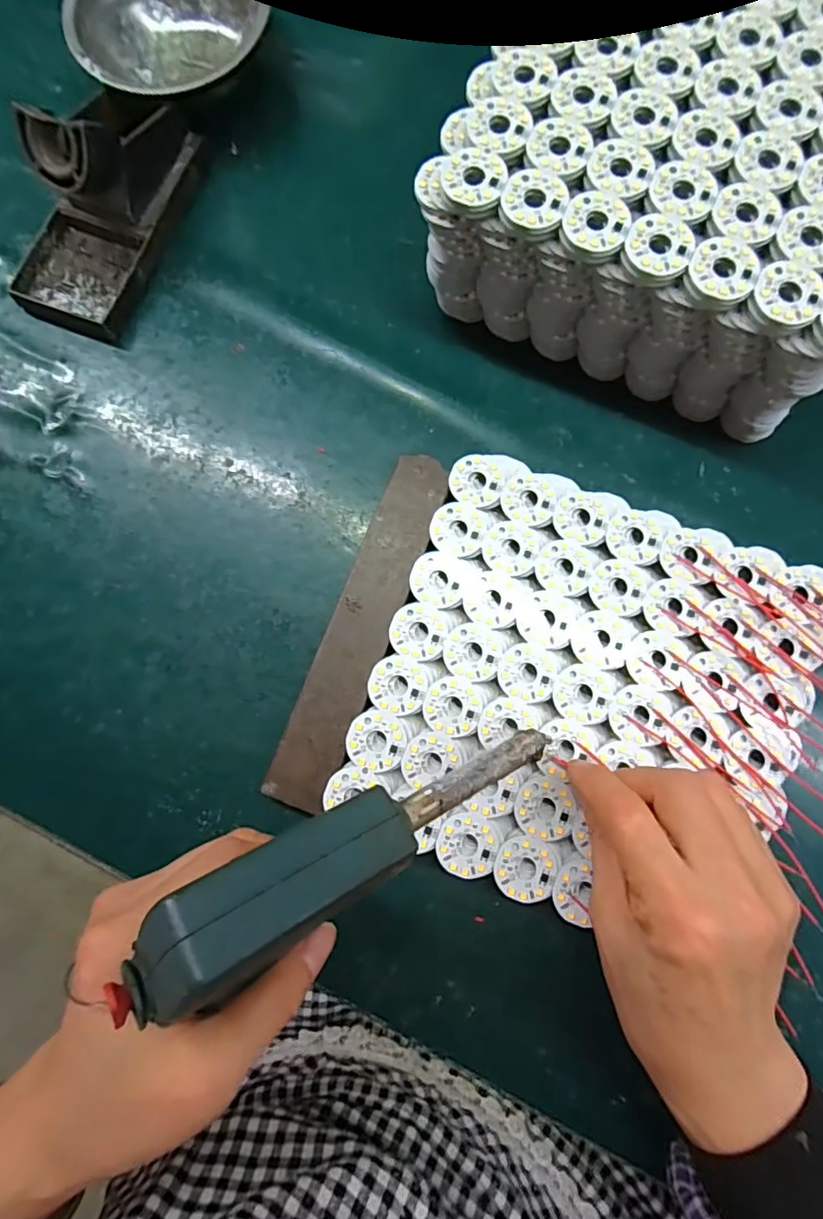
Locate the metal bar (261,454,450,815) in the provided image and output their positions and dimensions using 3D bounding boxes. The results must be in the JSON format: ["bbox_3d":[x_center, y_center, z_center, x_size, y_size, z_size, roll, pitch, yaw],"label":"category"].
[{"bbox_3d":[-0.027,0.008,0.297,0.032,0.018,0.198,20,82,5],"label":"metal bar"}]

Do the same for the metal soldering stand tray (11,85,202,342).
[{"bbox_3d":[-0.192,-0.248,0.324,0.074,0.073,0.150,29,95,6],"label":"metal soldering stand tray"}]

